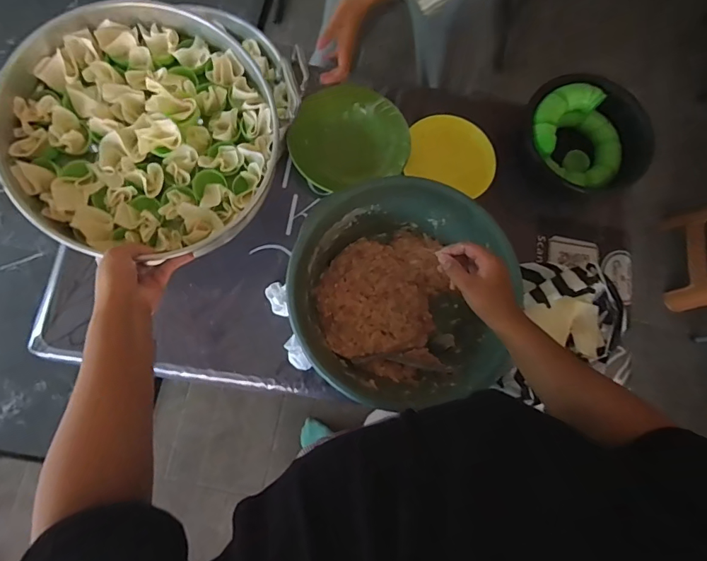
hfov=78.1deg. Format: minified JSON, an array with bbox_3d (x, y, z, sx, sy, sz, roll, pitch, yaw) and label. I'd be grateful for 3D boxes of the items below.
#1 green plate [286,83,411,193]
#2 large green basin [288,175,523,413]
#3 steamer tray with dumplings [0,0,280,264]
[{"bbox_3d":[-0.010,-0.267,0.804,0.211,0.020,0.191,-11,78,-8],"label":"green plate"},{"bbox_3d":[0.071,0.018,0.705,0.302,0.155,0.310,12,79,1],"label":"large green basin"},{"bbox_3d":[-0.284,-0.201,0.584,0.348,0.078,0.336,35,80,5],"label":"steamer tray with dumplings"}]

